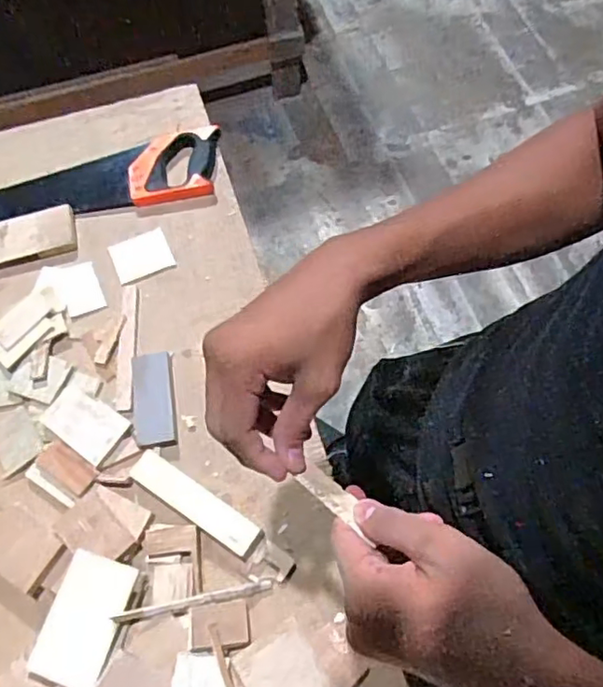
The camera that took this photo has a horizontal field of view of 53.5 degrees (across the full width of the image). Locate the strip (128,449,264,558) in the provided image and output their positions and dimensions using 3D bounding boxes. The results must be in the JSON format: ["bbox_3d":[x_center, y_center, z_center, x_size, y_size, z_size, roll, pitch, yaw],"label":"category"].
[{"bbox_3d":[-0.125,0.184,0.696,0.173,0.019,0.037,32,67,13],"label":"strip"}]

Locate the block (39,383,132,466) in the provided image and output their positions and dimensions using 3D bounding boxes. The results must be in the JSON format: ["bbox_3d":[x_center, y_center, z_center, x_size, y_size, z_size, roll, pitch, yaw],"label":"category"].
[{"bbox_3d":[-0.271,0.100,0.741,0.102,0.007,0.063,29,67,12],"label":"block"}]

